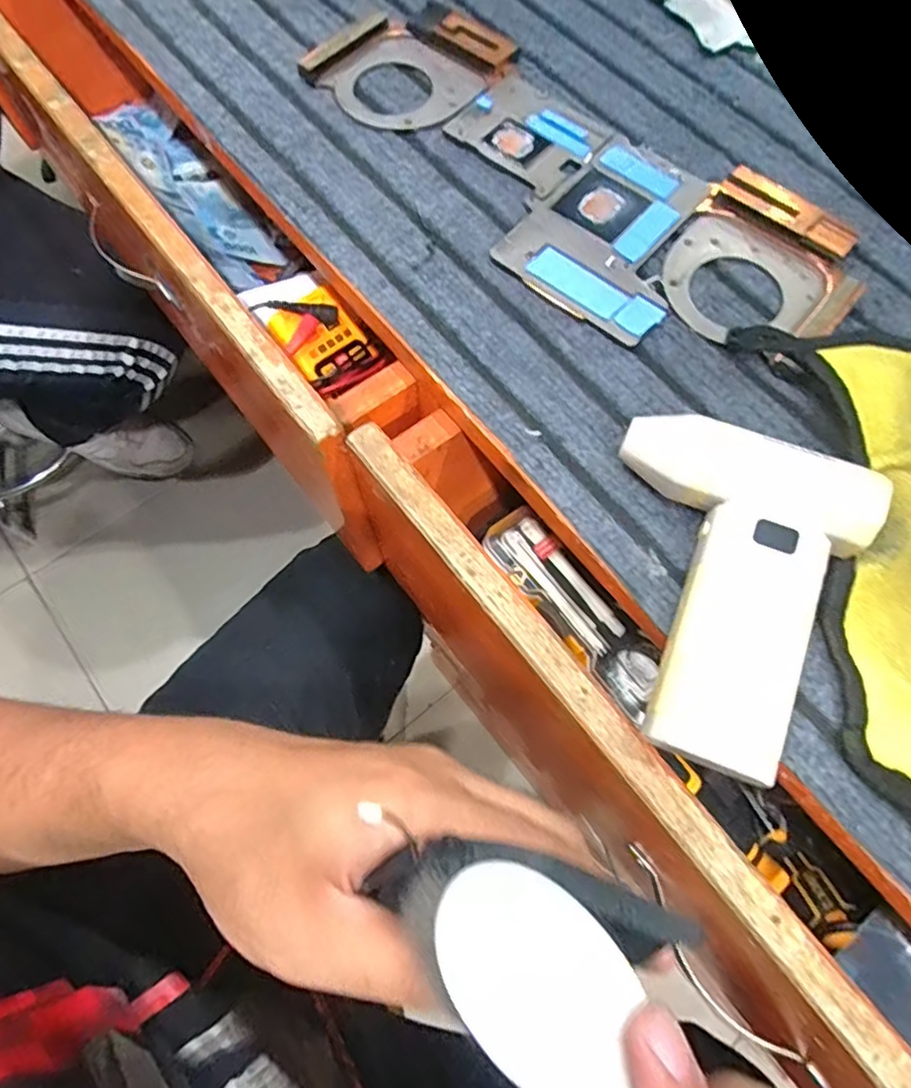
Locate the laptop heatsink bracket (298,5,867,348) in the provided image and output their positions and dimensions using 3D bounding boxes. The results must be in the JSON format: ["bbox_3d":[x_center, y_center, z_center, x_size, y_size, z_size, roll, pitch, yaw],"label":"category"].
[{"bbox_3d":[0.057,-0.213,0.357,0.339,0.012,0.136,42,75,15],"label":"laptop heatsink bracket"}]

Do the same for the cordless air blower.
[{"bbox_3d":[0.102,0.016,0.257,0.100,0.035,0.134,26,72,10],"label":"cordless air blower"}]

